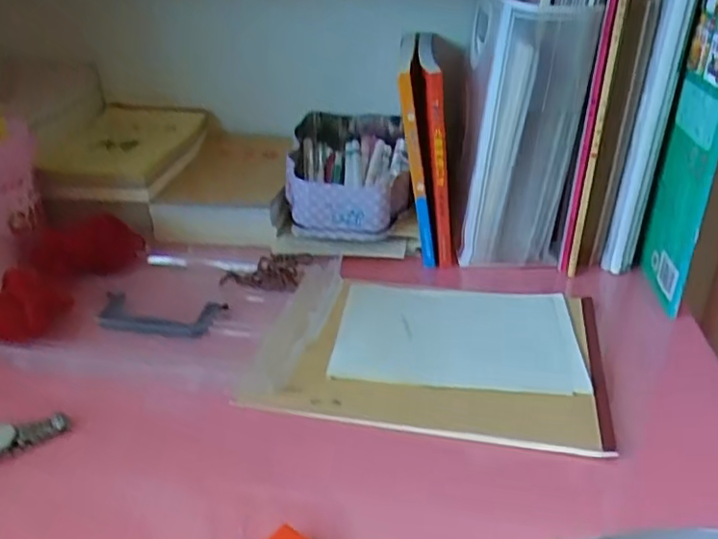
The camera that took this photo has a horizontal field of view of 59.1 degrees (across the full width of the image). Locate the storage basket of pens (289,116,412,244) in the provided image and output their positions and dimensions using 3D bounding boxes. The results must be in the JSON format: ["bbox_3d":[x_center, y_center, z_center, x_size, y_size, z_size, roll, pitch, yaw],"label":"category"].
[{"bbox_3d":[-0.012,-0.111,0.720,0.128,0.070,0.248,0,29,2],"label":"storage basket of pens"}]

